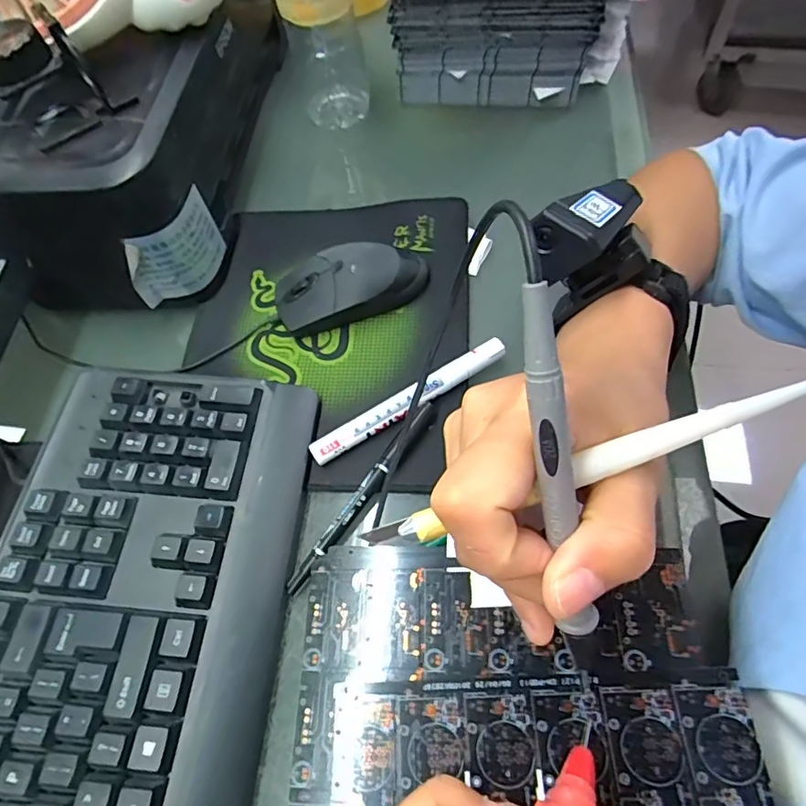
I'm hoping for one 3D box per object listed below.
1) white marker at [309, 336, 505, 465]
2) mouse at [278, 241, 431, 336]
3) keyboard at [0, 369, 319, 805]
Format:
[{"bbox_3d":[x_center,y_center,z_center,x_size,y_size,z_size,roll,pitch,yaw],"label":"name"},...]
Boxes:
[{"bbox_3d":[0.005,-0.003,0.349,0.142,0.015,0.014,-30,62,-10],"label":"white marker"},{"bbox_3d":[-0.036,-0.088,0.393,0.113,0.038,0.054,-13,63,-9],"label":"mouse"},{"bbox_3d":[-0.153,0.166,0.250,0.158,0.025,0.419,2,58,5],"label":"keyboard"}]

